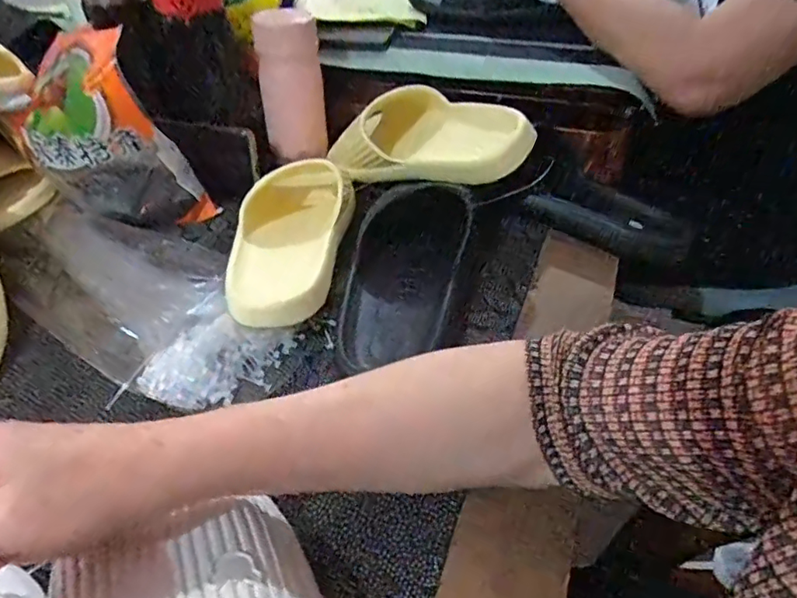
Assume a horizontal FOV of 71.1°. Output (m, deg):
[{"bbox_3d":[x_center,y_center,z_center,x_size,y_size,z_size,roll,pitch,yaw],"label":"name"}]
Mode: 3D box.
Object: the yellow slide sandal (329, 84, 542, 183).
[{"bbox_3d":[0.020,-0.162,0.544,0.242,0.071,0.089,19,46,41],"label":"yellow slide sandal"}]

